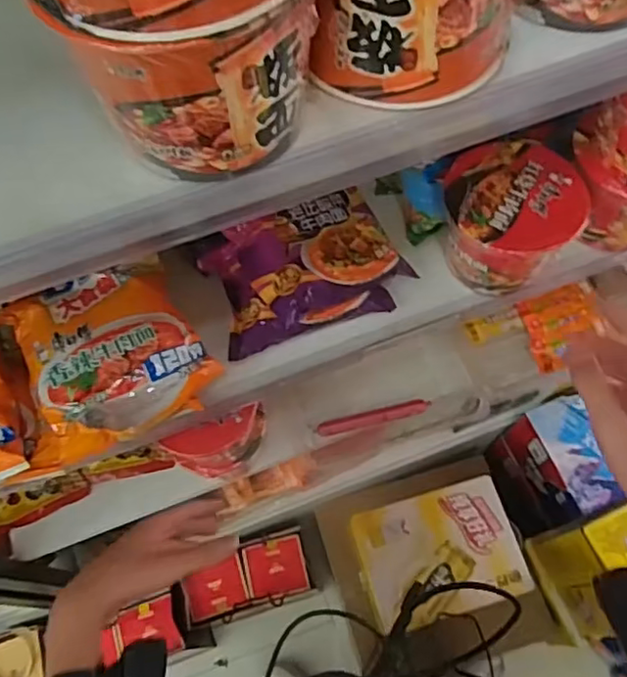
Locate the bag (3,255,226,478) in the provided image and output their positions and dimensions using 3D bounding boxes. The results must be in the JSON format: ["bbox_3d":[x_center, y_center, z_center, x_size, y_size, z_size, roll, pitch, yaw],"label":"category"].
[{"bbox_3d":[-0.200,0.019,0.589,0.178,0.062,0.152,-24,67,-9],"label":"bag"}]

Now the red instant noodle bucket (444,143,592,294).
[{"bbox_3d":[0.196,-0.120,0.646,0.129,0.111,0.123,-1,65,2],"label":"red instant noodle bucket"}]

